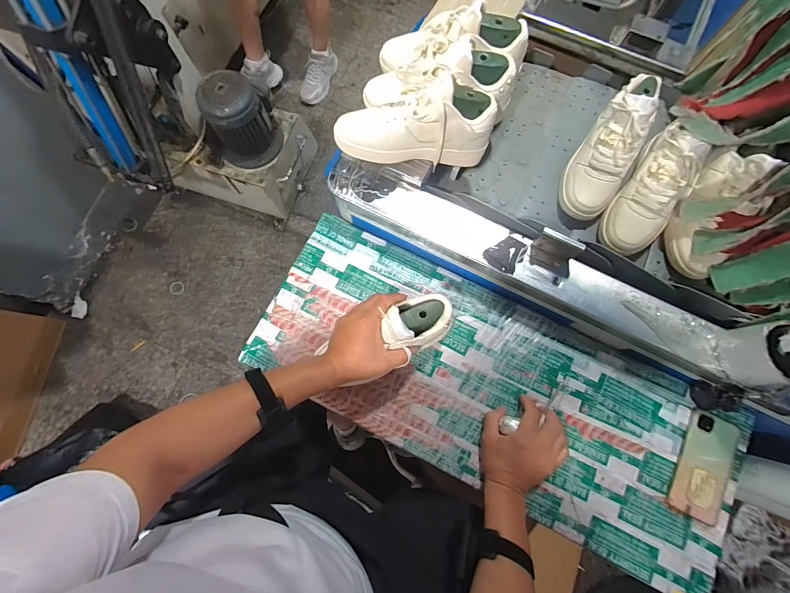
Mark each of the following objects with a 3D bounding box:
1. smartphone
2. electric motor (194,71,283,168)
[{"bbox_3d":[0.505,0.274,0.564,0.078,0.016,0.164,22,80,10],"label":"smartphone"},{"bbox_3d":[-0.488,-0.553,1.110,0.184,0.226,0.182,-4,77,0],"label":"electric motor"}]

